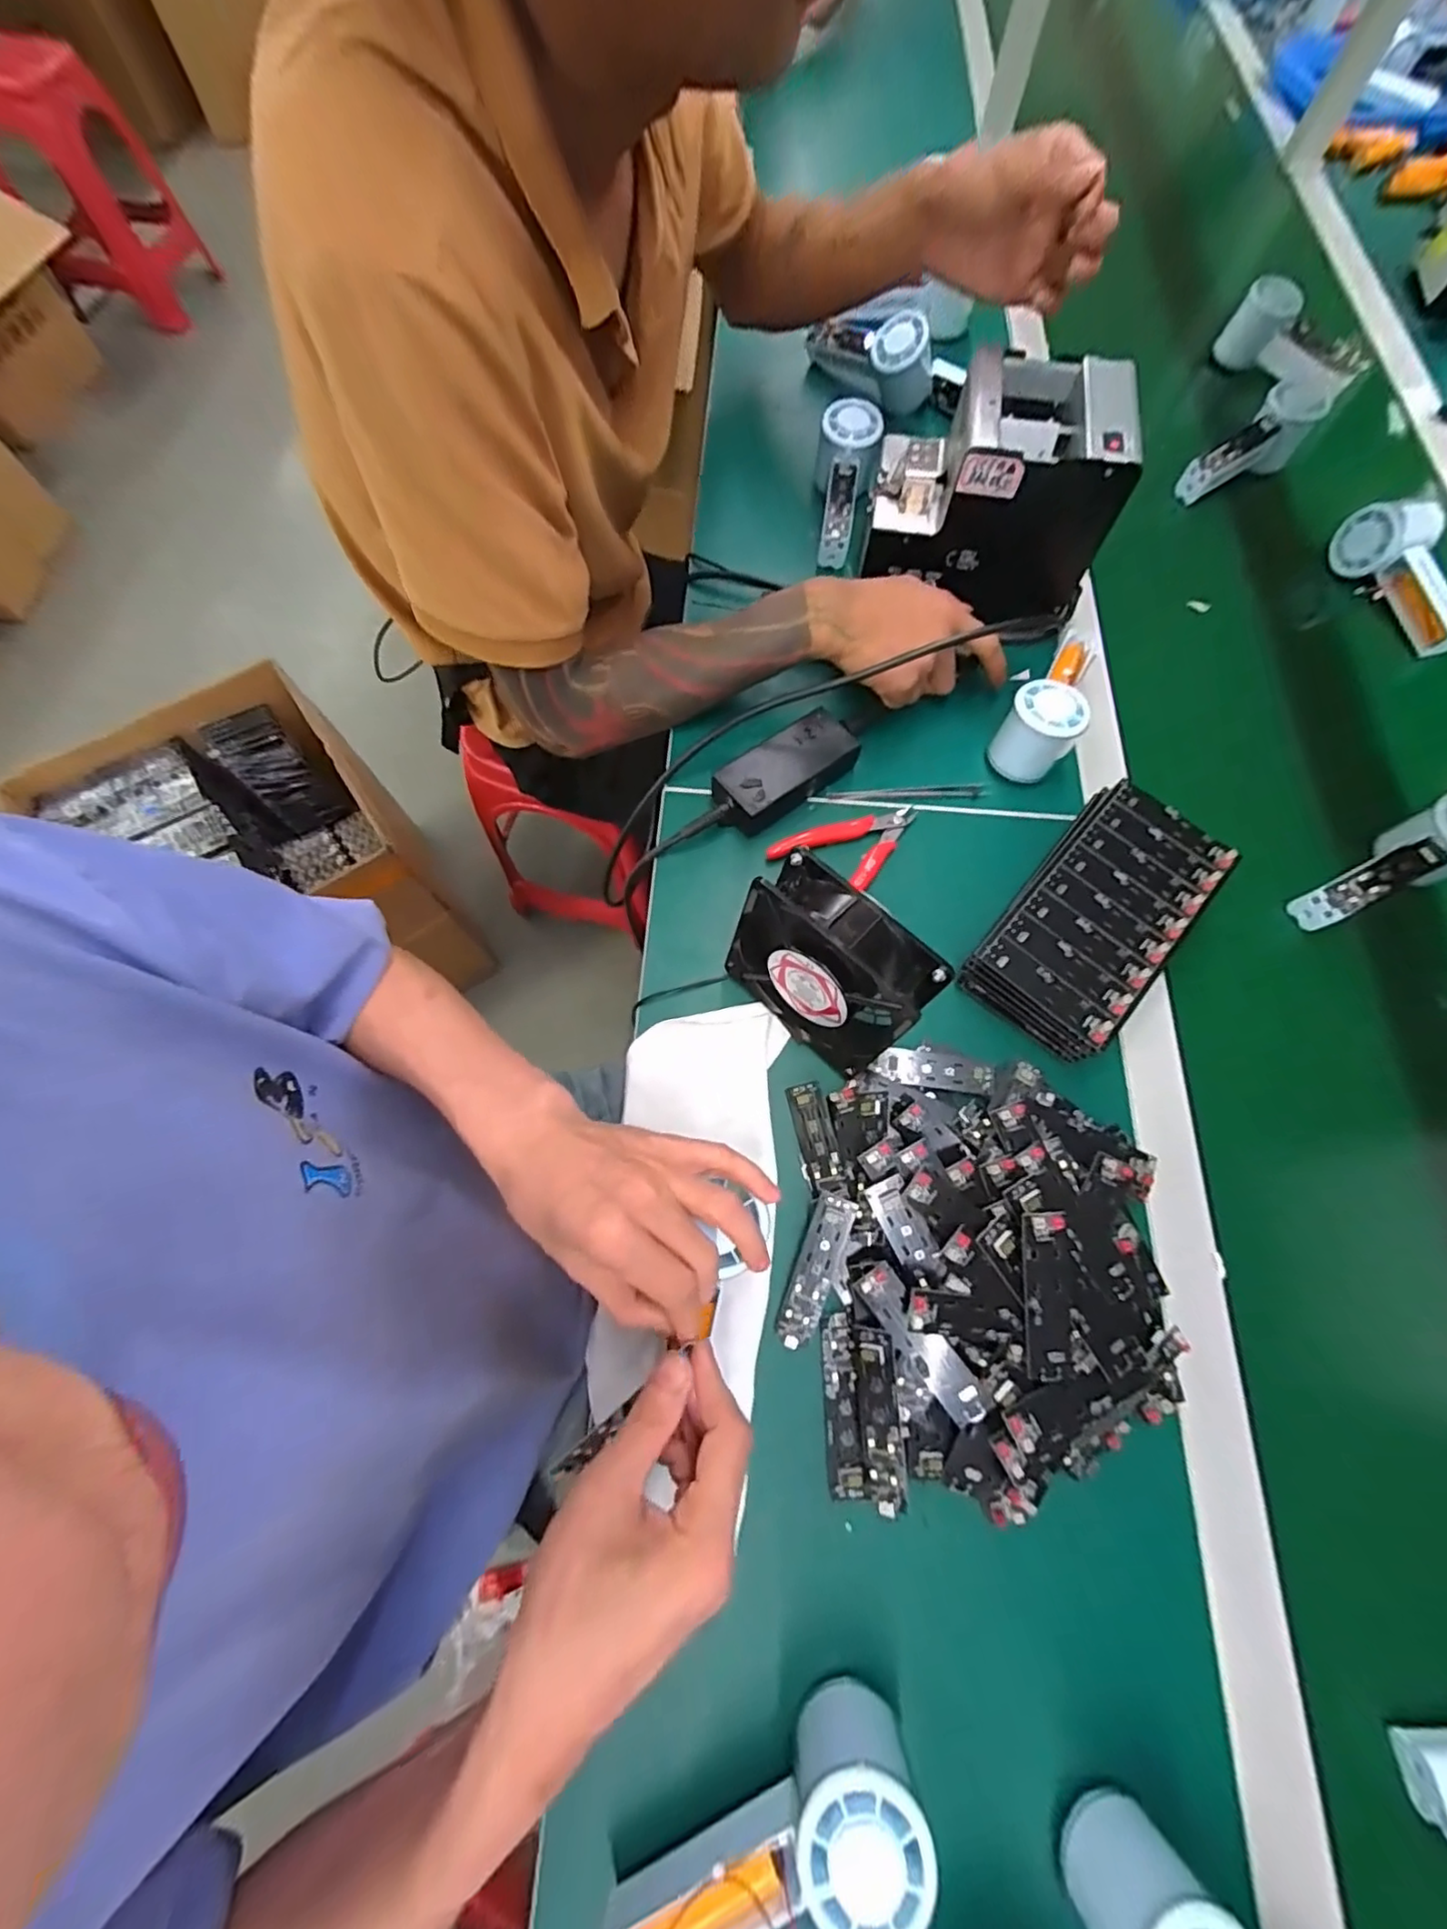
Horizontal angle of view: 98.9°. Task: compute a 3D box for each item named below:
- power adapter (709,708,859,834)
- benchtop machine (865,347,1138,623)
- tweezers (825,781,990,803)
[{"bbox_3d":[0.048,-0.152,0.491,0.129,0.035,0.049,-36,75,-13],"label":"power adapter"},{"bbox_3d":[0.219,-0.395,0.506,0.176,0.107,0.129,10,70,3],"label":"benchtop machine"},{"bbox_3d":[0.151,-0.140,0.506,0.132,0.006,0.016,-6,70,-3],"label":"tweezers"}]

